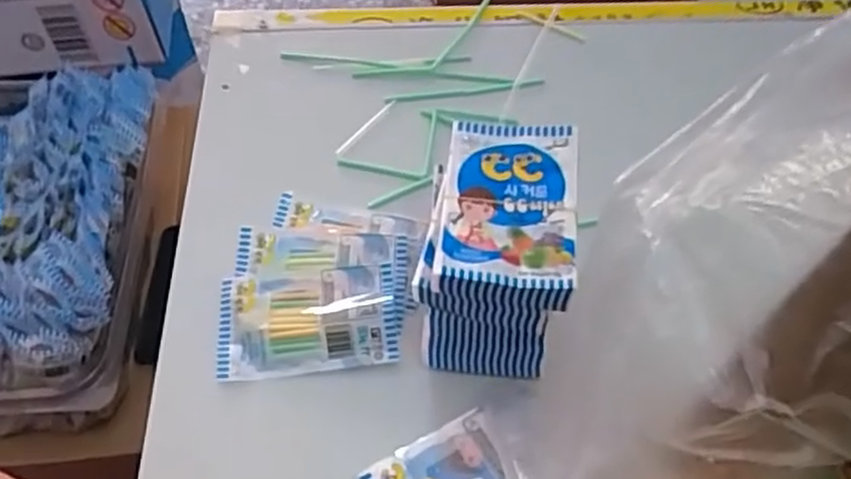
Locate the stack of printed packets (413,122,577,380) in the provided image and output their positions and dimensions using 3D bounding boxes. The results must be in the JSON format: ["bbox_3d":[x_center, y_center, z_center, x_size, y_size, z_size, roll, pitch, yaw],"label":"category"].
[{"bbox_3d":[0.038,0.007,0.415,0.077,0.091,0.110,7,55,4],"label":"stack of printed packets"}]

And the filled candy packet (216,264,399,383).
[{"bbox_3d":[-0.070,0.048,0.432,0.104,0.019,0.059,-3,55,-4],"label":"filled candy packet"}]

